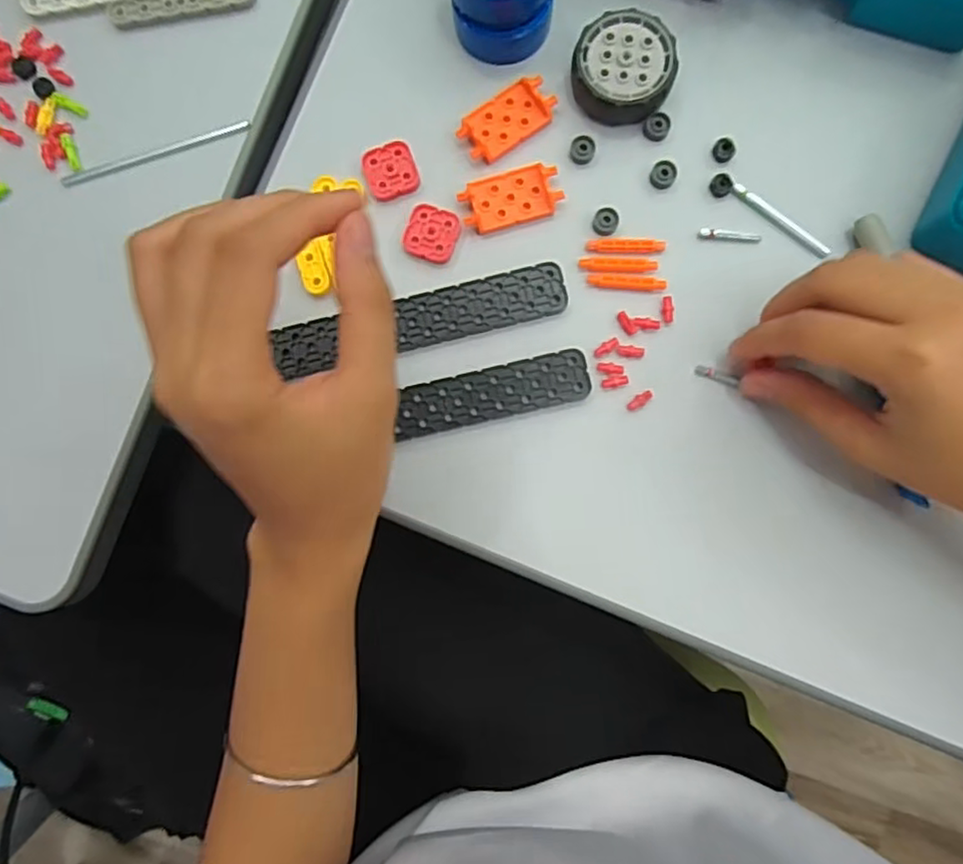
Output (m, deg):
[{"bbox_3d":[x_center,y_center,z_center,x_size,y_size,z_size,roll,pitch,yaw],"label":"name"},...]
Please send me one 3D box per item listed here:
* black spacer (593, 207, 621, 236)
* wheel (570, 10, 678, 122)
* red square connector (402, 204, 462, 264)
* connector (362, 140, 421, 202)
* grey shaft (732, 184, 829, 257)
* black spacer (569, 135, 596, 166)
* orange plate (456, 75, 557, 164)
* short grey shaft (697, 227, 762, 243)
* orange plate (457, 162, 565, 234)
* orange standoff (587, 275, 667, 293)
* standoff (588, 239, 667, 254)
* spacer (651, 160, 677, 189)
[{"bbox_3d":[0.061,-0.103,0.316,0.012,0.004,0.013,-5,86,2],"label":"black spacer"},{"bbox_3d":[0.069,-0.176,0.314,0.047,0.015,0.050,0,86,2],"label":"wheel"},{"bbox_3d":[-0.024,-0.098,0.317,0.026,0.004,0.026,16,87,3],"label":"red square connector"},{"bbox_3d":[-0.045,-0.130,0.324,0.026,0.007,0.026,-18,86,1],"label":"connector"},{"bbox_3d":[0.145,-0.102,0.313,0.054,0.004,0.006,41,89,4],"label":"grey shaft"},{"bbox_3d":[0.050,-0.139,0.318,0.012,0.004,0.013,0,86,2],"label":"black spacer"},{"bbox_3d":[0.013,-0.155,0.321,0.048,0.005,0.026,-34,86,0],"label":"orange plate"},{"bbox_3d":[0.121,-0.096,0.314,0.030,0.004,0.005,7,87,3],"label":"short grey shaft"},{"bbox_3d":[0.015,-0.115,0.318,0.048,0.004,0.026,-15,86,1],"label":"orange plate"},{"bbox_3d":[0.070,-0.072,0.313,0.037,0.004,0.006,5,87,3],"label":"orange standoff"},{"bbox_3d":[0.070,-0.090,0.314,0.038,0.004,0.007,2,86,2],"label":"standoff"},{"bbox_3d":[0.089,-0.126,0.317,0.012,0.004,0.013,0,86,2],"label":"spacer"}]

